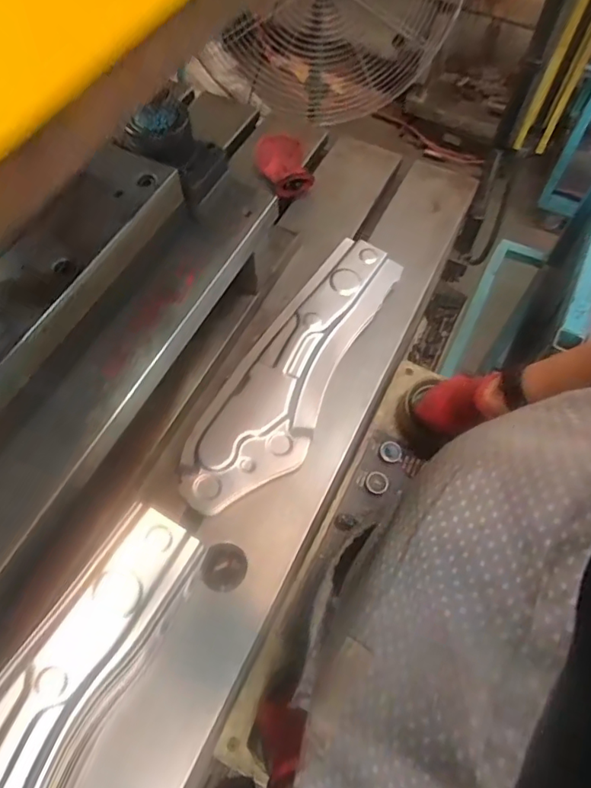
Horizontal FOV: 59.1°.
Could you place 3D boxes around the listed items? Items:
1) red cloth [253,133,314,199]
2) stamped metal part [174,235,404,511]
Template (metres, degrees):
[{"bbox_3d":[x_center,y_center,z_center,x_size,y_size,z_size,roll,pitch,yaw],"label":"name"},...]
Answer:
[{"bbox_3d":[-0.019,-0.367,0.839,0.093,0.076,0.055,-3,61,-2],"label":"red cloth"},{"bbox_3d":[0.005,-0.039,0.661,0.121,0.030,0.421,29,64,15],"label":"stamped metal part"}]

